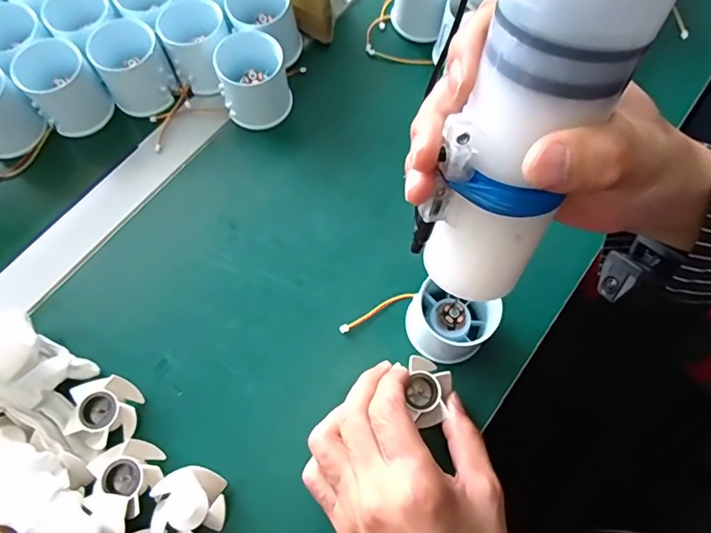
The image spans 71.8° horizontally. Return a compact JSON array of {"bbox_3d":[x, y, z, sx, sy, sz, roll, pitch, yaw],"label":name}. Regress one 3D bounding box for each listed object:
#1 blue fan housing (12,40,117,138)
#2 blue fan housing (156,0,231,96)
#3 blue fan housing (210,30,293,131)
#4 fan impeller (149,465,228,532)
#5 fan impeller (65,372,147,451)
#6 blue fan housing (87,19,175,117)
[{"bbox_3d":[-0.230,-0.139,0.392,0.054,0.056,0.051,-36,72,-12],"label":"blue fan housing"},{"bbox_3d":[-0.126,-0.177,0.399,0.059,0.048,0.054,25,71,10],"label":"blue fan housing"},{"bbox_3d":[-0.081,-0.147,0.390,0.054,0.053,0.057,-16,69,-5],"label":"blue fan housing"},{"bbox_3d":[-0.100,0.145,0.297,0.042,0.017,0.043,0,69,1],"label":"fan impeller"},{"bbox_3d":[-0.160,0.093,0.315,0.038,0.019,0.042,-6,69,-2],"label":"fan impeller"},{"bbox_3d":[-0.179,-0.162,0.398,0.051,0.046,0.059,-28,71,-10],"label":"blue fan housing"}]

